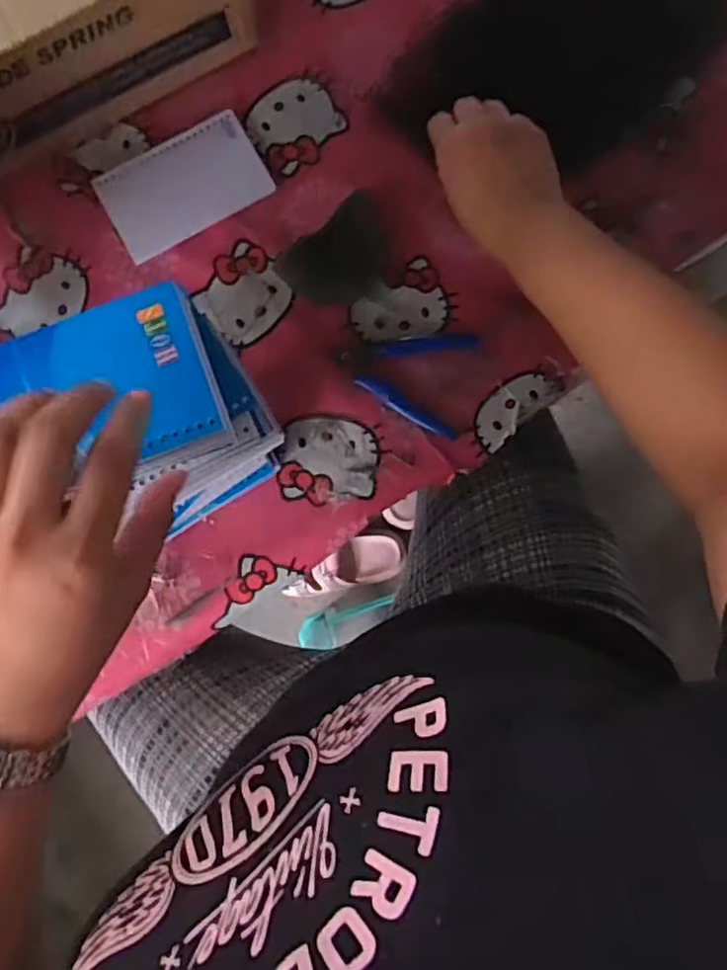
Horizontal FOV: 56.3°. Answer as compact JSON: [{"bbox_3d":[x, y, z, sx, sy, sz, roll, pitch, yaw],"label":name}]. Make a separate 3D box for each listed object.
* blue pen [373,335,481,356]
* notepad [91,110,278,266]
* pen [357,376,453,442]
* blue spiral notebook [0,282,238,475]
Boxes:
[{"bbox_3d":[0.052,-0.115,0.555,0.083,0.005,0.013,-5,84,2],"label":"blue pen"},{"bbox_3d":[-0.149,-0.250,0.564,0.131,0.009,0.077,-30,84,-1],"label":"notepad"},{"bbox_3d":[0.033,-0.062,0.549,0.091,0.007,0.012,35,87,5],"label":"pen"},{"bbox_3d":[-0.139,-0.040,0.336,0.132,0.012,0.084,-21,85,-1],"label":"blue spiral notebook"}]

